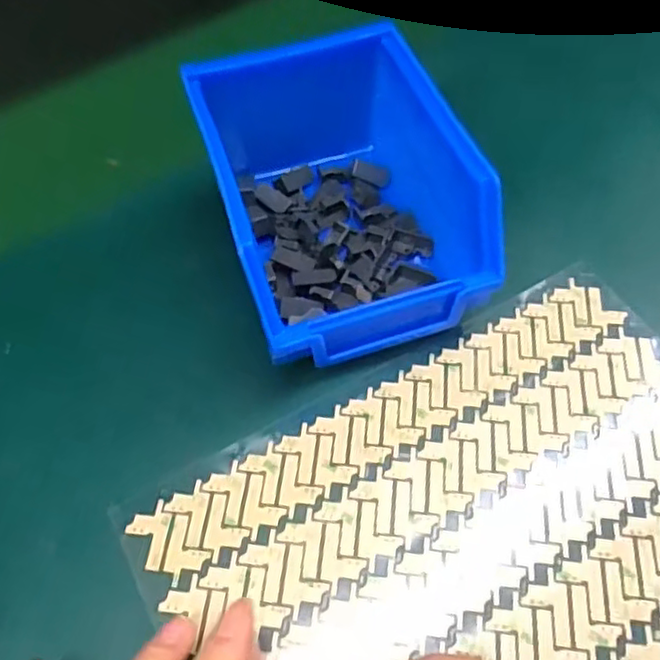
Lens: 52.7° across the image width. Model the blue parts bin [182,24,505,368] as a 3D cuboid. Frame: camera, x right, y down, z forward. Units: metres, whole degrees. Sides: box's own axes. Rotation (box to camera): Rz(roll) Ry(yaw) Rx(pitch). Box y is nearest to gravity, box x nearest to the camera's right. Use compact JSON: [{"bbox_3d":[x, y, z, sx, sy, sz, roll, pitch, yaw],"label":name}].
[{"bbox_3d":[0.003,-0.059,0.311,0.103,0.084,0.137,-17,56,-9],"label":"blue parts bin"}]

